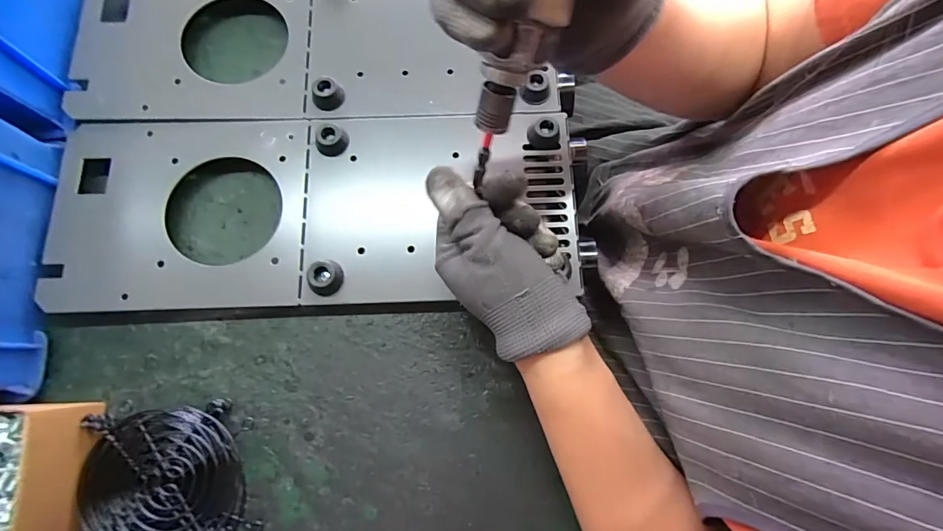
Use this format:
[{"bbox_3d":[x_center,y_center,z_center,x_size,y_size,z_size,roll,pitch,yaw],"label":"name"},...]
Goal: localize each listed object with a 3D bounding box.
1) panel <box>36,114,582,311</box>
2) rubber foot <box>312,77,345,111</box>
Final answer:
[{"bbox_3d":[-0.115,-0.048,0.326,0.383,0.014,0.160,-7,77,-2],"label":"panel"},{"bbox_3d":[-0.115,-0.138,0.346,0.024,0.010,0.025,0,77,0],"label":"rubber foot"}]

